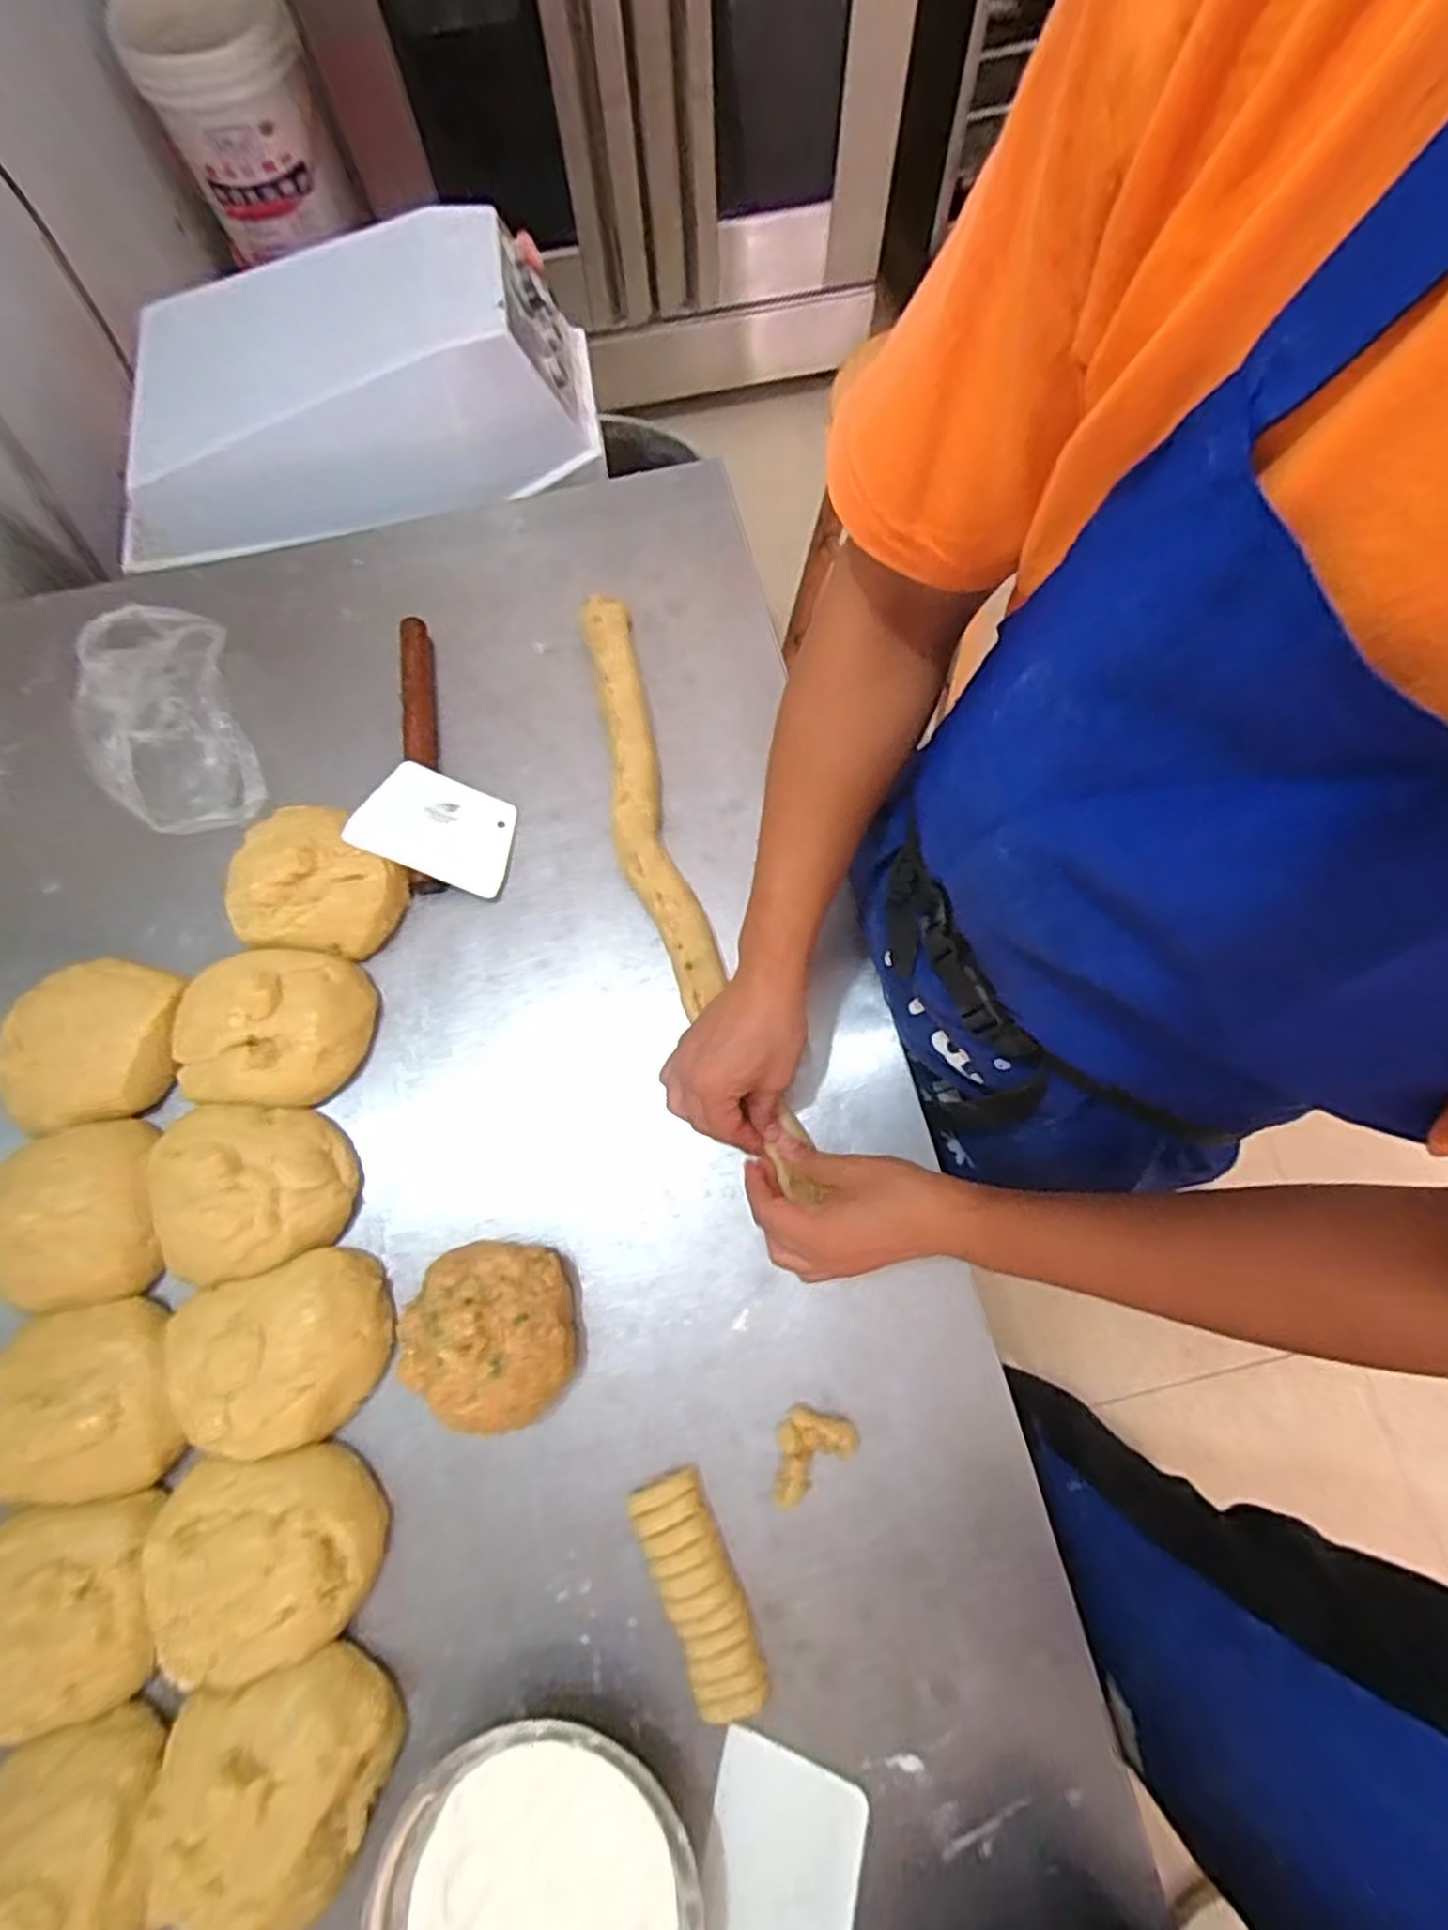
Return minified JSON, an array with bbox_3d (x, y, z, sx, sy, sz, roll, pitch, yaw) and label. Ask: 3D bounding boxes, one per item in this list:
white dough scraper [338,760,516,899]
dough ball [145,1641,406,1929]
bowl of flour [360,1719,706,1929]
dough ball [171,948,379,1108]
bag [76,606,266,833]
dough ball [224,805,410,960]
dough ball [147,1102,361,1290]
[{"bbox_3d":[-0.249,-0.122,0.654,0.128,0.005,0.091,21,70,-13],"label":"white dough scraper"},{"bbox_3d":[-0.286,0.506,0.466,0.134,0.048,0.140,19,75,6],"label":"dough ball"},{"bbox_3d":[-0.110,0.565,0.448,0.187,0.058,0.178,0,74,1],"label":"bowl of flour"},{"bbox_3d":[-0.366,0.048,0.604,0.147,0.057,0.128,4,74,2],"label":"dough ball"},{"bbox_3d":[-0.502,-0.212,0.674,0.127,0.064,0.229,-24,75,-6],"label":"bag"},{"bbox_3d":[-0.347,-0.076,0.634,0.147,0.057,0.130,10,74,4],"label":"dough ball"},{"bbox_3d":[-0.356,0.163,0.561,0.126,0.051,0.127,0,74,1],"label":"dough ball"}]

